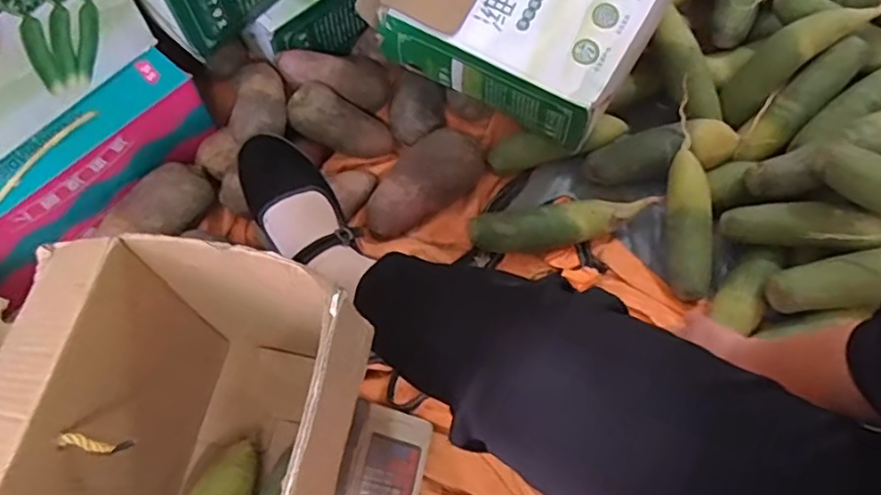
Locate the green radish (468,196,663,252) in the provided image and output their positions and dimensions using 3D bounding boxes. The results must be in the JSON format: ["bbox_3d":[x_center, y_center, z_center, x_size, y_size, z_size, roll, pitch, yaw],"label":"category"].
[{"bbox_3d":[0.152,-0.032,0.743,0.234,0.047,0.058,-10,70,-6],"label":"green radish"}]

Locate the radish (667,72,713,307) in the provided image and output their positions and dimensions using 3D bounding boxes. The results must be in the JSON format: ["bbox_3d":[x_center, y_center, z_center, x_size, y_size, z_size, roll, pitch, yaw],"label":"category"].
[{"bbox_3d":[0.296,-0.066,0.740,0.048,0.060,0.247,2,82,-1],"label":"radish"}]

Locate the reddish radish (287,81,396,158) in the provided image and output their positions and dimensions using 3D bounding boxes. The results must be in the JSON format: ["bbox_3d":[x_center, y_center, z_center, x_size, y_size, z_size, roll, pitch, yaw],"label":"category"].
[{"bbox_3d":[-0.120,-0.156,0.757,0.138,0.046,0.065,20,65,-35],"label":"reddish radish"}]

